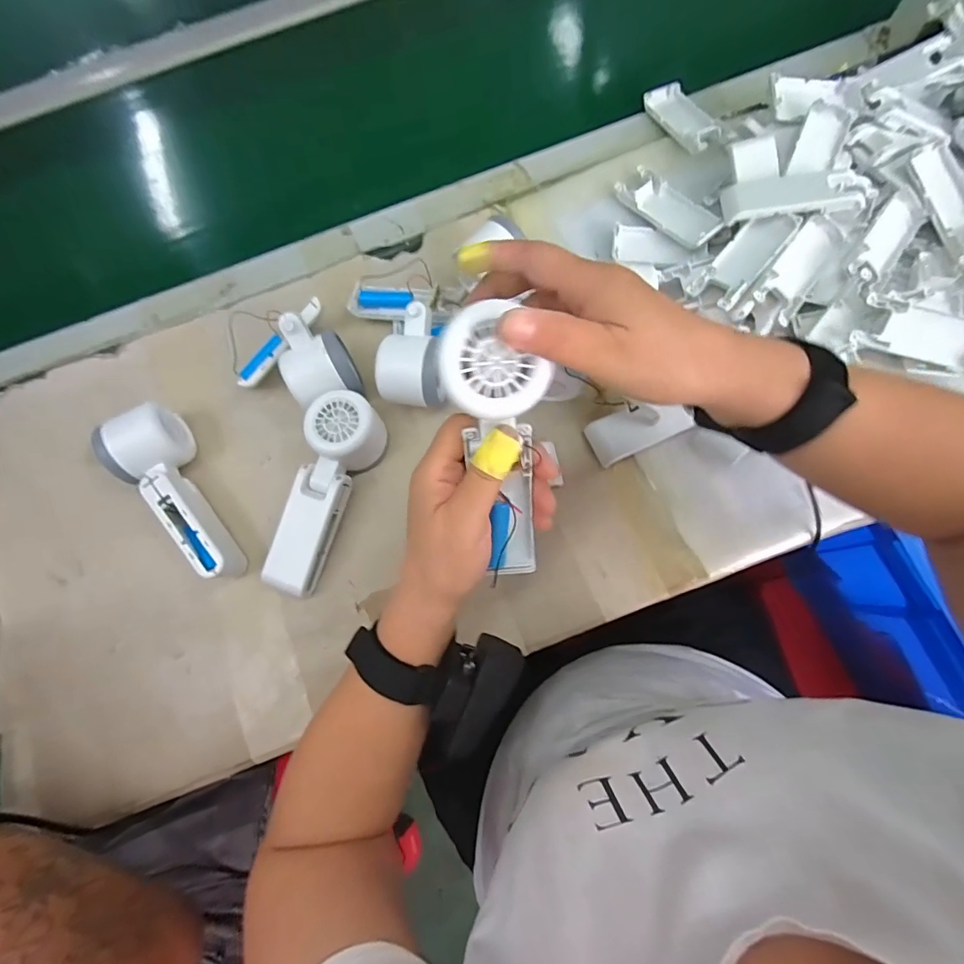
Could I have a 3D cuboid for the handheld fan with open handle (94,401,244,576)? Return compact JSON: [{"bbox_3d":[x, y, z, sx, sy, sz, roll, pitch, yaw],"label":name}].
[{"bbox_3d":[-0.254,0.013,0.398,0.055,0.055,0.161,-34,78,-4],"label":"handheld fan with open handle"}]

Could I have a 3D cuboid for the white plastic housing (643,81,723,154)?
[{"bbox_3d":[0.200,-0.361,0.475,0.040,0.015,0.104,-18,64,-5],"label":"white plastic housing"}]

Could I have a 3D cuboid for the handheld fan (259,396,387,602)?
[{"bbox_3d":[-0.130,0.011,0.399,0.058,0.046,0.167,15,80,6],"label":"handheld fan"}]

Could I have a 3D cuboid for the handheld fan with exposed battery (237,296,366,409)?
[{"bbox_3d":[-0.162,-0.101,0.418,0.092,0.072,0.095,-33,76,-5],"label":"handheld fan with exposed battery"}]

